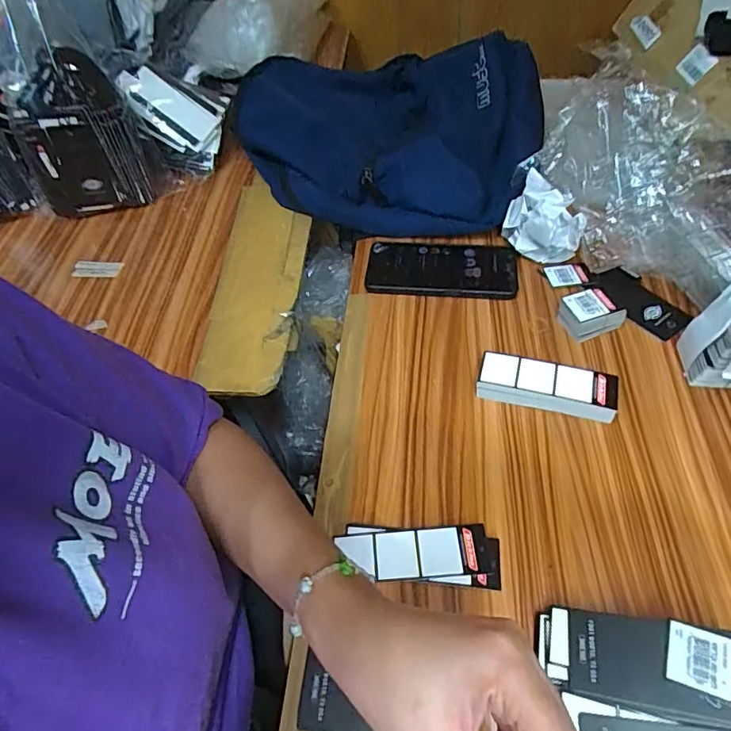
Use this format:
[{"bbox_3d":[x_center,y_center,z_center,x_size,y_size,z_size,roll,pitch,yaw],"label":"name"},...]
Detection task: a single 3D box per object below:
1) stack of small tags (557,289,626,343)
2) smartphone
[{"bbox_3d":[0.228,-0.053,0.494,0.049,0.033,0.042,-18,55,-8],"label":"stack of small tags"},{"bbox_3d":[0.088,-0.113,0.560,0.168,0.013,0.083,4,55,8],"label":"smartphone"}]

